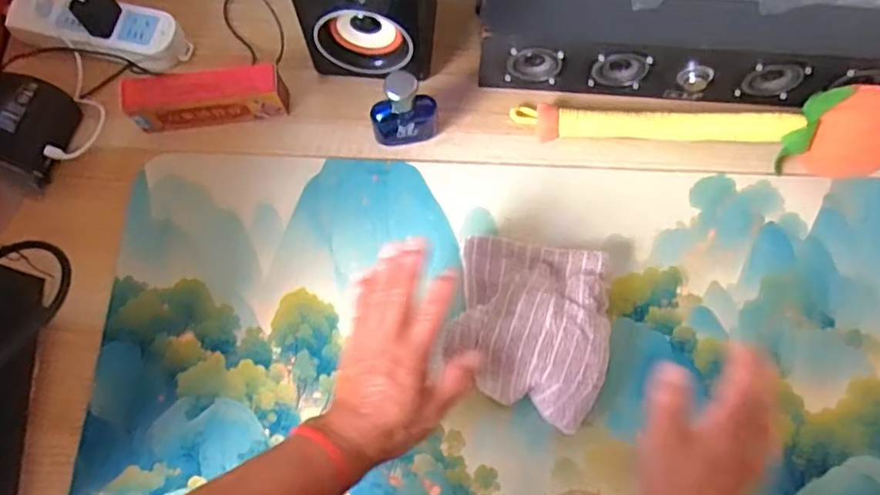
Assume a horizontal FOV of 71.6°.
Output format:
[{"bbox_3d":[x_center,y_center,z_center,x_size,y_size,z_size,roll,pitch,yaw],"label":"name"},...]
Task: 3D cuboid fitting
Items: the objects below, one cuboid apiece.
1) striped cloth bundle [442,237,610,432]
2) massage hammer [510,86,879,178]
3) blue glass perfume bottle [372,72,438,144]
[{"bbox_3d":[0.074,0.064,0.505,0.126,0.053,0.140,13,73,4],"label":"striped cloth bundle"},{"bbox_3d":[0.237,-0.122,0.556,0.322,0.068,0.062,9,73,3],"label":"massage hammer"},{"bbox_3d":[-0.032,-0.121,0.552,0.060,0.097,0.023,-8,73,-2],"label":"blue glass perfume bottle"}]

